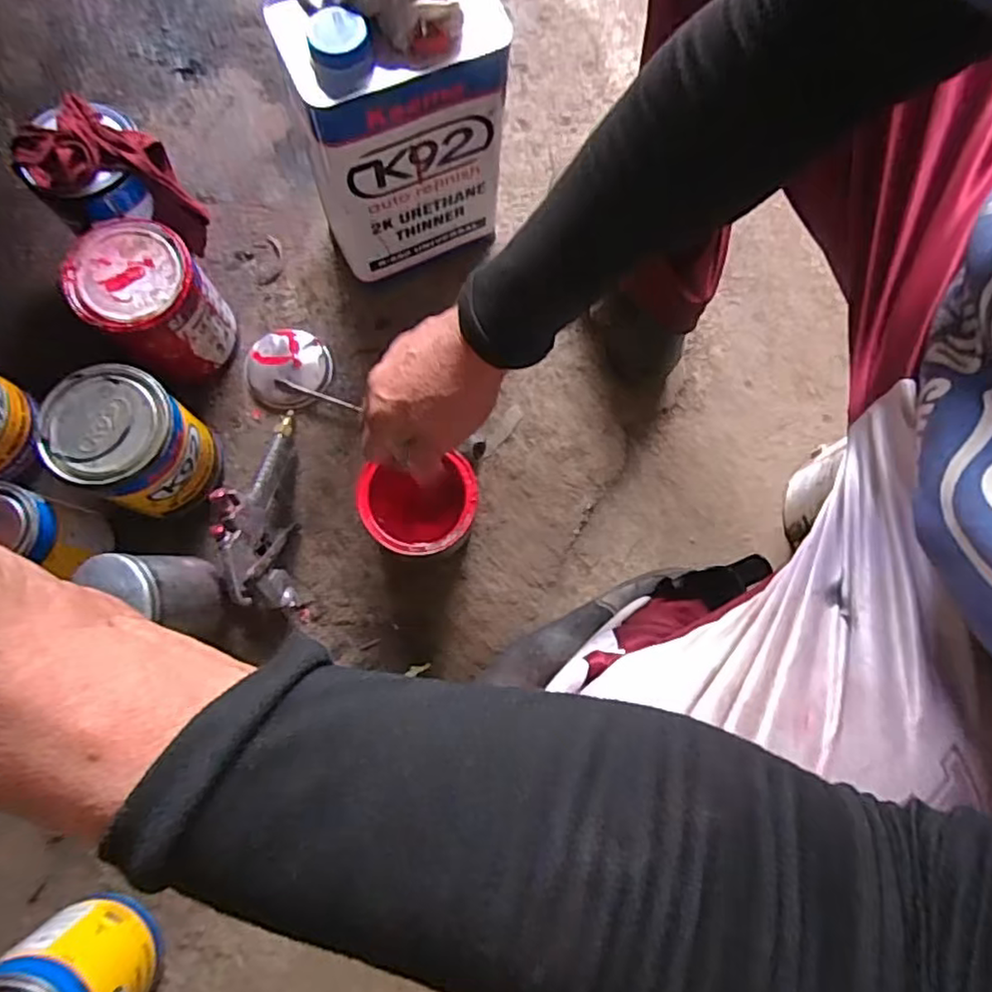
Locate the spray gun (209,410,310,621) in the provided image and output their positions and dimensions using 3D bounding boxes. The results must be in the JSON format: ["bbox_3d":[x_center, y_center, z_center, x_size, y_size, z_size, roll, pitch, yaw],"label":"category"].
[{"bbox_3d":[-0.220,0.010,0.599,0.055,0.099,0.203,-7,78,-3],"label":"spray gun"}]

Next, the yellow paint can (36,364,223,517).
[{"bbox_3d":[-0.314,-0.043,0.586,0.101,0.133,0.100,0,78,-1],"label":"yellow paint can"}]

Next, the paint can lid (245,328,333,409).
[{"bbox_3d":[-0.216,-0.134,0.673,0.087,0.015,0.085,0,78,-1],"label":"paint can lid"}]

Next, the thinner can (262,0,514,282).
[{"bbox_3d":[-0.086,-0.320,0.576,0.167,0.234,0.091,-24,79,-6],"label":"thinner can"}]

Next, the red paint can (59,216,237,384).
[{"bbox_3d":[-0.316,-0.177,0.617,0.107,0.133,0.100,0,78,-1],"label":"red paint can"}]

